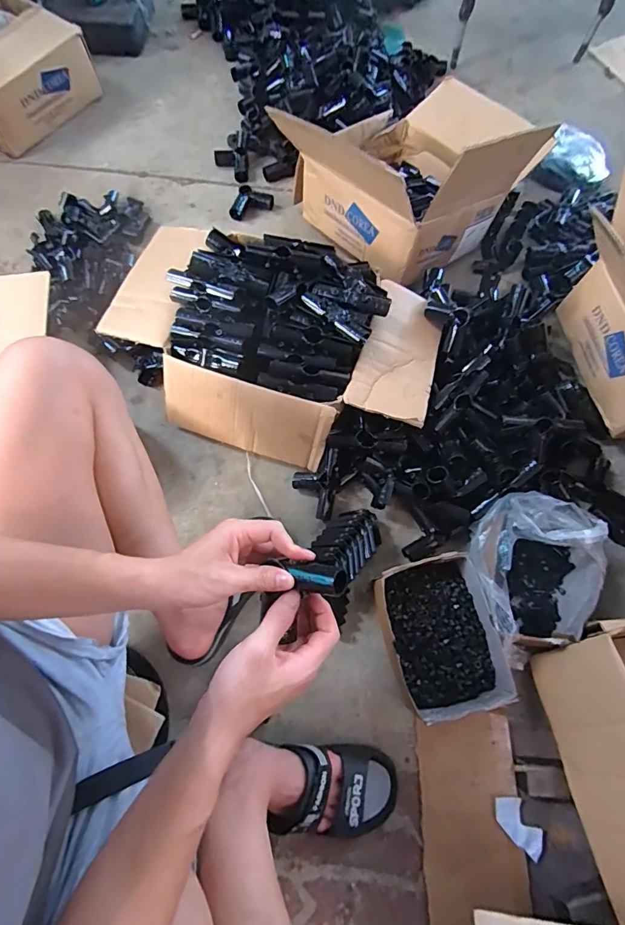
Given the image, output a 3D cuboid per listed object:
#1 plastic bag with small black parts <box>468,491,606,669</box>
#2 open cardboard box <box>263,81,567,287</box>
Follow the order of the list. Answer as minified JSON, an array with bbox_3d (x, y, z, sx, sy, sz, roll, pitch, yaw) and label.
[{"bbox_3d":[0.344,0.181,0.658,0.189,0.147,0.231,10,70,2],"label":"plastic bag with small black parts"},{"bbox_3d":[0.221,-0.606,0.868,0.476,0.259,0.349,-35,74,-13],"label":"open cardboard box"}]

